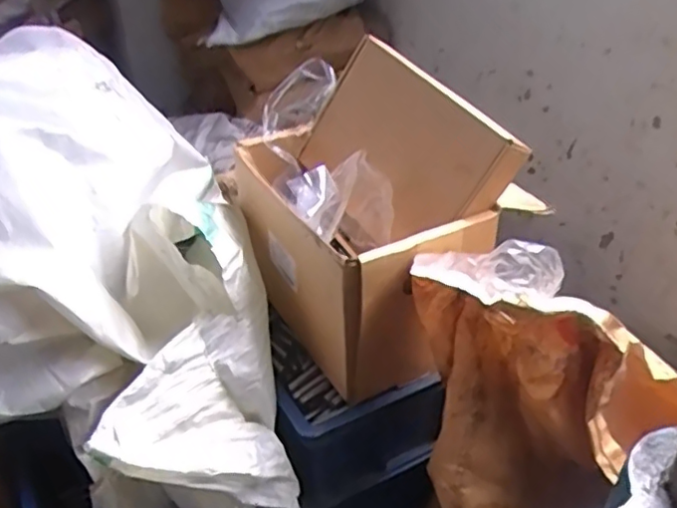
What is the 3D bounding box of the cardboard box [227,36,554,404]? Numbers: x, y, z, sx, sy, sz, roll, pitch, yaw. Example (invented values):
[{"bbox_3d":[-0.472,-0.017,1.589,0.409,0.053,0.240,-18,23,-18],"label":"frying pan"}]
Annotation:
[{"bbox_3d":[0.037,-0.050,0.786,0.249,0.297,0.312,-21,39,-25],"label":"cardboard box"}]

